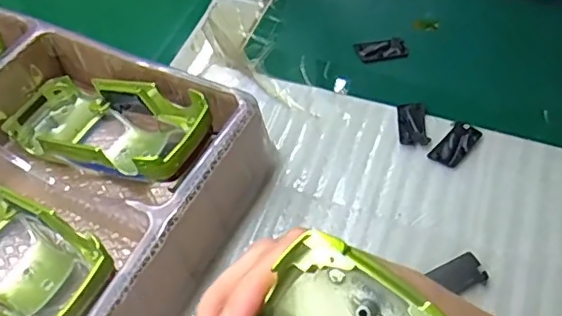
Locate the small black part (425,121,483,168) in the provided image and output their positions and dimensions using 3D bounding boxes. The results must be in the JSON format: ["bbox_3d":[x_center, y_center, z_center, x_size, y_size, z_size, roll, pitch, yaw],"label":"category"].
[{"bbox_3d":[0.101,-0.008,0.334,0.017,0.004,0.034,33,62,24],"label":"small black part"}]

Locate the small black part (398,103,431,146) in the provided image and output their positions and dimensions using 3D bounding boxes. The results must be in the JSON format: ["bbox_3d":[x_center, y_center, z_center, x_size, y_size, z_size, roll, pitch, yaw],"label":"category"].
[{"bbox_3d":[0.079,-0.021,0.344,0.017,0.004,0.031,1,54,4],"label":"small black part"}]

